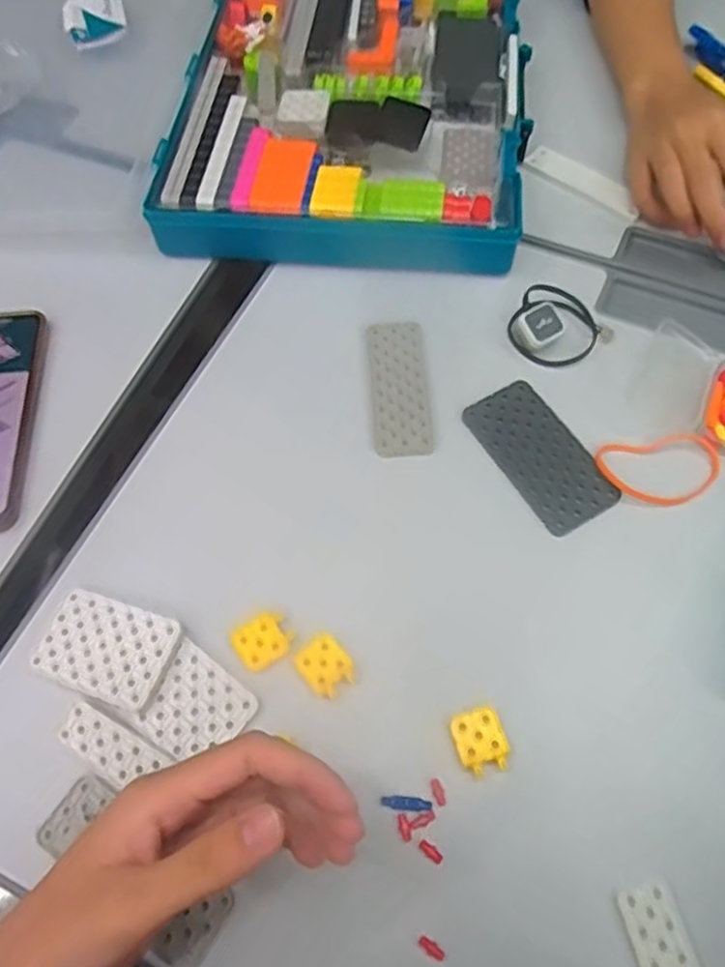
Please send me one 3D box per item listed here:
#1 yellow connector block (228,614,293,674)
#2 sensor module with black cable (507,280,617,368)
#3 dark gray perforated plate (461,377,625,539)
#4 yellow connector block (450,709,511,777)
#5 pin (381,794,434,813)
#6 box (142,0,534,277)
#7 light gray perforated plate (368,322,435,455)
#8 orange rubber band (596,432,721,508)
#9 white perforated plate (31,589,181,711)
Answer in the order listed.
[{"bbox_3d":[-0.054,0.086,0.392,0.029,0.004,0.027,-34,65,-15],"label":"yellow connector block"},{"bbox_3d":[0.128,-0.107,0.471,0.054,0.023,0.059,-42,68,-18],"label":"sensor module with black cable"},{"bbox_3d":[0.109,-0.019,0.443,0.053,0.004,0.101,-29,64,-13],"label":"dark gray perforated plate"},{"bbox_3d":[0.059,0.129,0.360,0.025,0.004,0.029,-16,62,-6],"label":"yellow connector block"},{"bbox_3d":[0.022,0.156,0.351,0.025,0.004,0.006,8,62,7],"label":"pin"},{"bbox_3d":[-0.004,-0.313,0.577,0.256,0.041,0.336,5,62,5],"label":"box"},{"bbox_3d":[0.024,-0.064,0.466,0.035,0.004,0.102,-3,62,1],"label":"light gray perforated plate"},{"bbox_3d":[0.179,-0.008,0.427,0.070,0.004,0.045,-7,62,-1],"label":"orange rubber band"},{"bbox_3d":[-0.139,0.088,0.389,0.070,0.009,0.049,16,64,11],"label":"white perforated plate"}]

